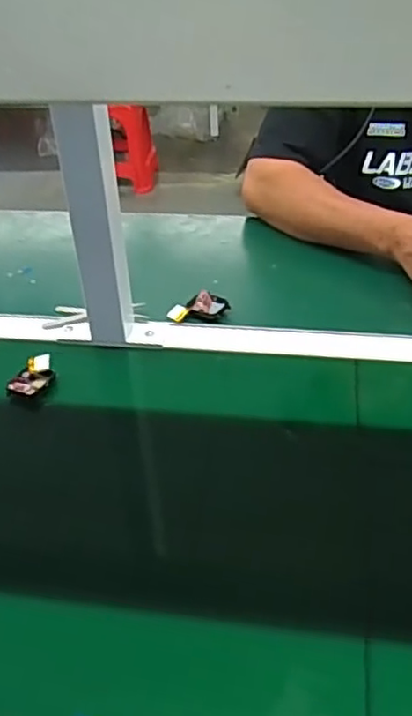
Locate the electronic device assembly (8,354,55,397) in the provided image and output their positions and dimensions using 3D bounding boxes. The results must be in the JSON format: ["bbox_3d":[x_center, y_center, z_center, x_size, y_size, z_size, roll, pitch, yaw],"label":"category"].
[{"bbox_3d":[-0.175,0.016,0.654,0.027,0.018,0.050,16,40,23],"label":"electronic device assembly"}]

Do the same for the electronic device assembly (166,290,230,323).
[{"bbox_3d":[-0.008,-0.057,0.737,0.068,0.025,0.025,-4,36,-2],"label":"electronic device assembly"}]

